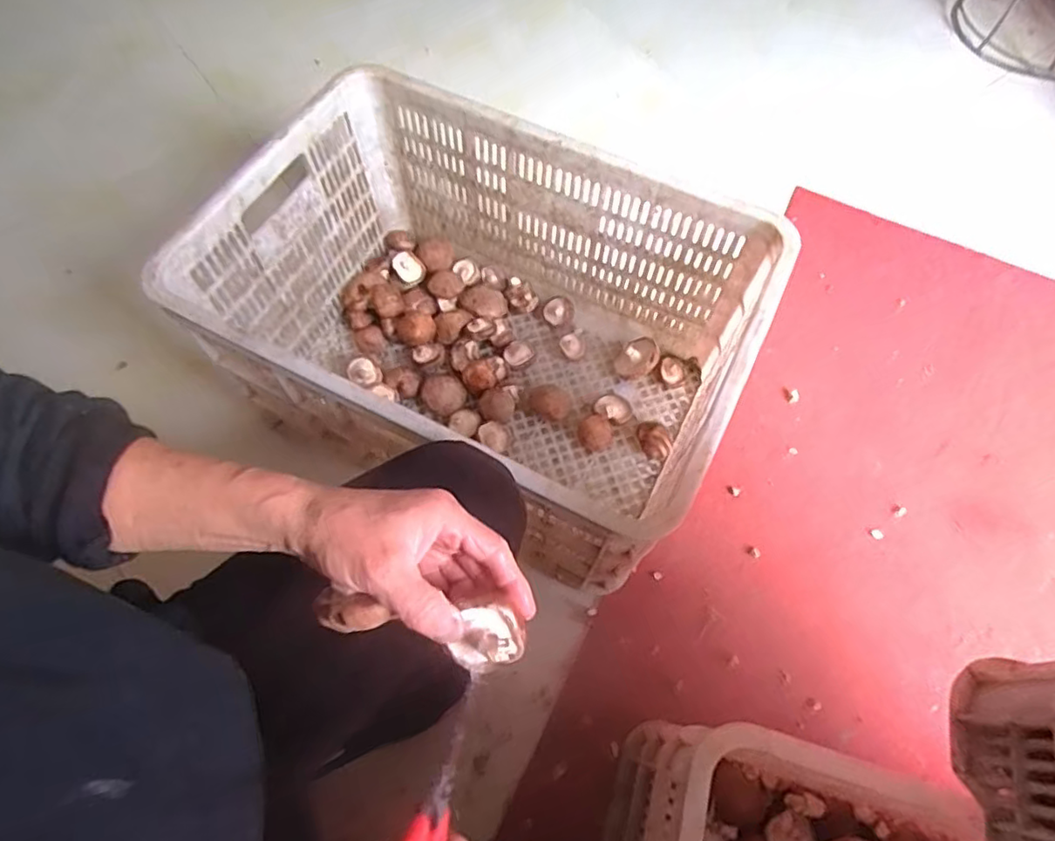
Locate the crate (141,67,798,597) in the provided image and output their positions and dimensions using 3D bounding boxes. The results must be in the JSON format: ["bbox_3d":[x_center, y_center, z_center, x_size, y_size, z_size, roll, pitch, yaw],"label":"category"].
[{"bbox_3d":[-0.055,-0.108,0.781,0.596,0.317,0.412,26,67,11],"label":"crate"}]

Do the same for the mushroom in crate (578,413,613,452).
[{"bbox_3d":[0.100,0.019,0.878,0.048,0.028,0.050,0,64,-1],"label":"mushroom in crate"}]

